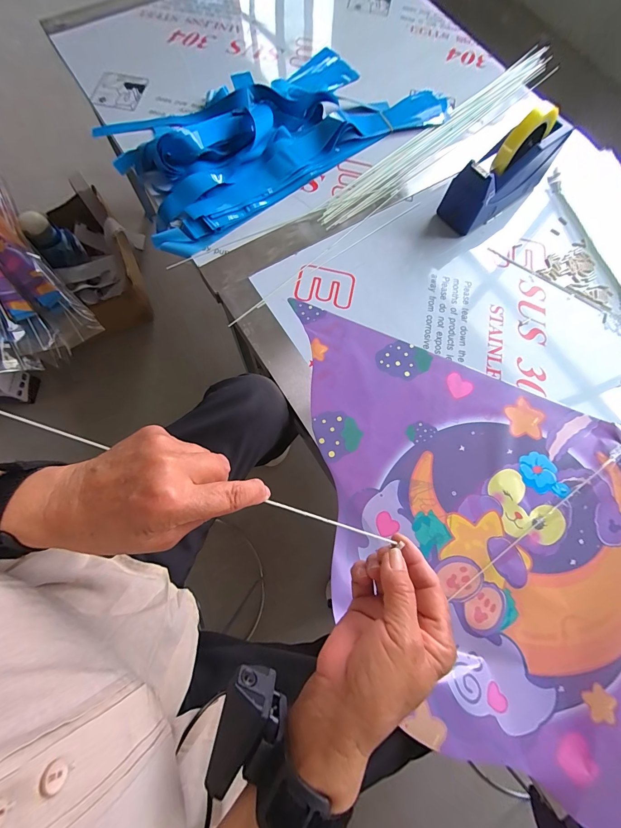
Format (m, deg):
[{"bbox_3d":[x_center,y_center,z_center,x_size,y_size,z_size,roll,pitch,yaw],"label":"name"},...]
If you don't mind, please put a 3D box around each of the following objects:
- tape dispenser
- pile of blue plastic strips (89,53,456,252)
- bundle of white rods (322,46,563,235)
[{"bbox_3d":[0.322,-0.399,0.536,0.196,0.131,0.067,-34,78,-11],"label":"tape dispenser"},{"bbox_3d":[-0.063,-0.554,0.612,0.619,0.042,0.330,-33,77,-11],"label":"pile of blue plastic strips"},{"bbox_3d":[0.271,-0.551,0.640,0.670,0.013,0.070,-42,79,-13],"label":"bundle of white rods"}]

